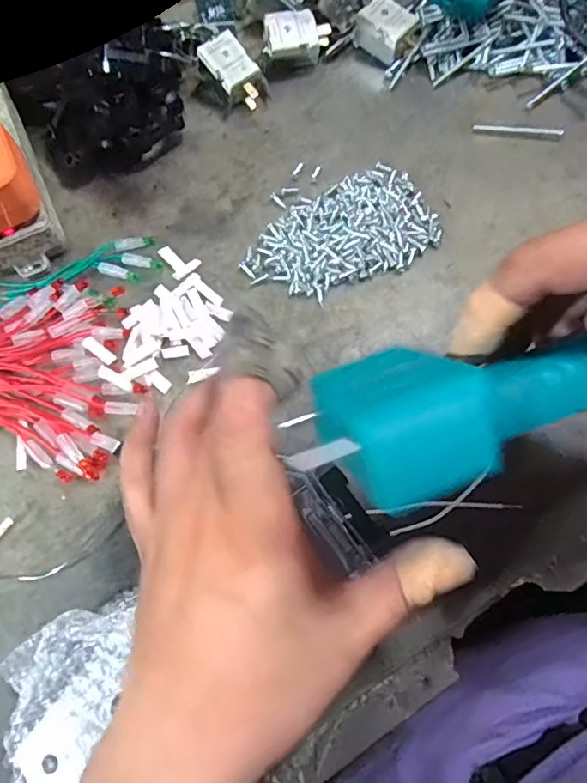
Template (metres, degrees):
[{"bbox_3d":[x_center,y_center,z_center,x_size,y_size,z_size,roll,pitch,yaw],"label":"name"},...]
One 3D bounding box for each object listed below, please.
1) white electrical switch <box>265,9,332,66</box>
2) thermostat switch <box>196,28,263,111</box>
[{"bbox_3d":[0.003,-0.266,0.398,0.050,0.021,0.030,-13,95,-11],"label":"white electrical switch"},{"bbox_3d":[-0.044,-0.233,0.387,0.031,0.023,0.048,-41,96,-8],"label":"thermostat switch"}]

